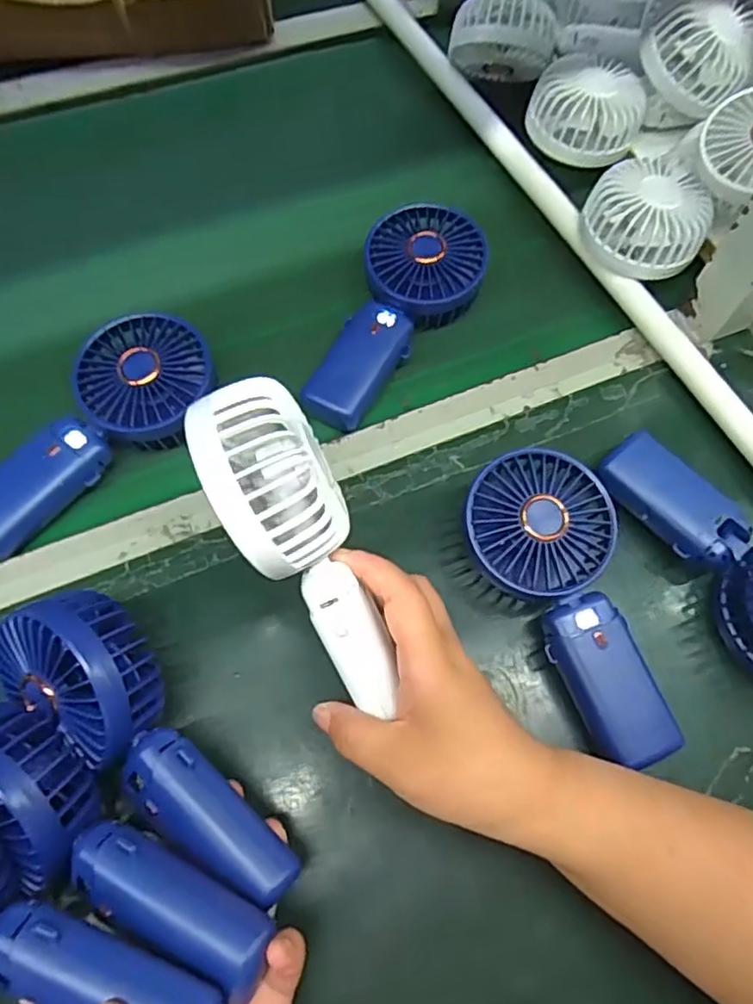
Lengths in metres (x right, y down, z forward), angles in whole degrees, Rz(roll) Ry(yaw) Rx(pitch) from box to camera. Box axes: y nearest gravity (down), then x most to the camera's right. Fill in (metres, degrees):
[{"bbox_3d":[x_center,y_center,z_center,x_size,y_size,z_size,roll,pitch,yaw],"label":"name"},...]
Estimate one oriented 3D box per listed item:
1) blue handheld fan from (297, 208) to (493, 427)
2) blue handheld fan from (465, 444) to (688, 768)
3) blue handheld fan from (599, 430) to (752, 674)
[{"bbox_3d":[0.017,-0.129,0.467,0.083,0.045,0.177,22,67,6],"label":"blue handheld fan"},{"bbox_3d":[0.121,0.055,0.384,0.089,0.052,0.181,-29,71,-15],"label":"blue handheld fan"},{"bbox_3d":[0.222,0.026,0.401,0.085,0.048,0.179,-29,71,-15],"label":"blue handheld fan"}]

